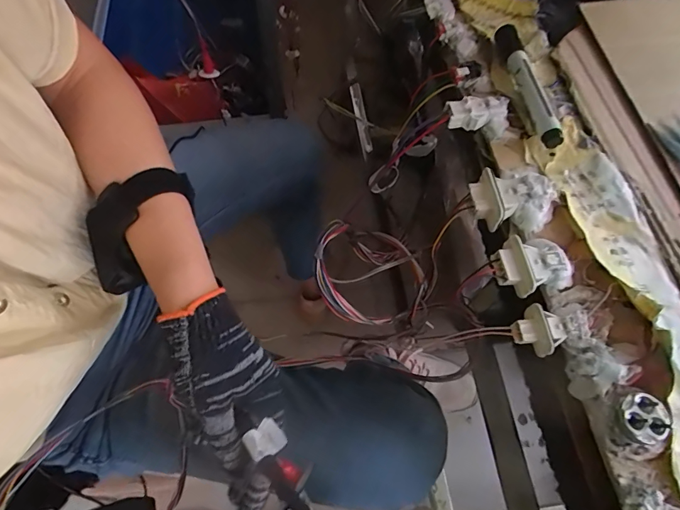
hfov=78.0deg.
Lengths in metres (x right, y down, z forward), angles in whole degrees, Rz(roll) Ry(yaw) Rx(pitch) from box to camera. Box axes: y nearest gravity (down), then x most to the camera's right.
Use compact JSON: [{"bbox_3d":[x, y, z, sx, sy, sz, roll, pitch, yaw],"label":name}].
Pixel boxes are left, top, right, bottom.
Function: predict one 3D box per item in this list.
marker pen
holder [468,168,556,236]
[{"bbox_3d":[0.160,-0.148,0.360,0.020,0.017,0.141,-3,64,-3],"label":"marker pen"},{"bbox_3d":[0.127,-0.041,0.310,0.060,0.026,0.045,-8,64,-6],"label":"holder"}]

